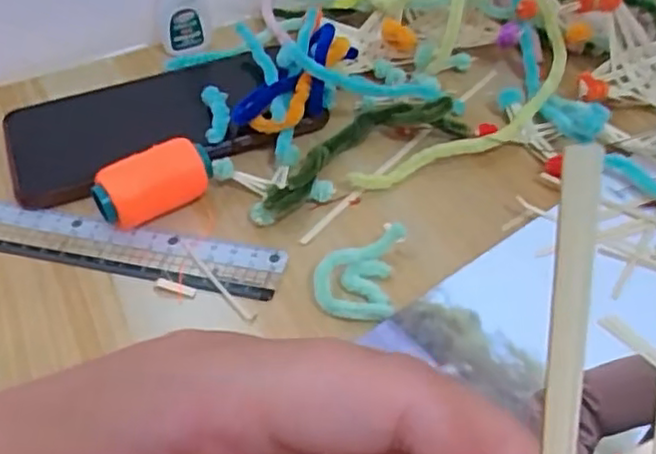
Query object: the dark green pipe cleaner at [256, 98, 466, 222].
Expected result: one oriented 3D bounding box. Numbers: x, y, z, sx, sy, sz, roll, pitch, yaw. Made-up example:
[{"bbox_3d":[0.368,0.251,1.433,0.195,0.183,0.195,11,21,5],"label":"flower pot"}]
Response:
[{"bbox_3d":[0.013,-0.043,0.344,0.119,0.023,0.040,-26,51,-21],"label":"dark green pipe cleaner"}]

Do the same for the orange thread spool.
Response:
[{"bbox_3d":[-0.081,-0.020,0.321,0.056,0.024,0.027,-28,51,-22],"label":"orange thread spool"}]

